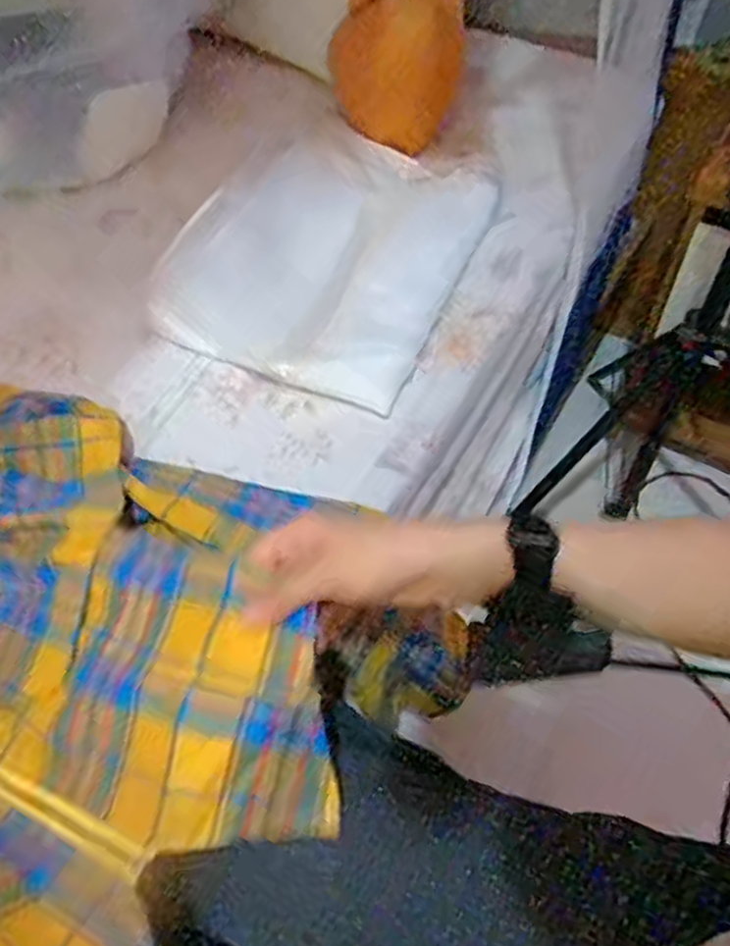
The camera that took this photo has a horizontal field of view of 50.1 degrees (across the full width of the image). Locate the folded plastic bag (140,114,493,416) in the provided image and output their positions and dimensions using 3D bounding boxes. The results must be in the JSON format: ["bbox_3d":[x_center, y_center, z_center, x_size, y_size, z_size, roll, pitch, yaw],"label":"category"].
[{"bbox_3d":[-0.032,-0.229,0.765,0.259,0.047,0.334,21,56,15],"label":"folded plastic bag"}]

